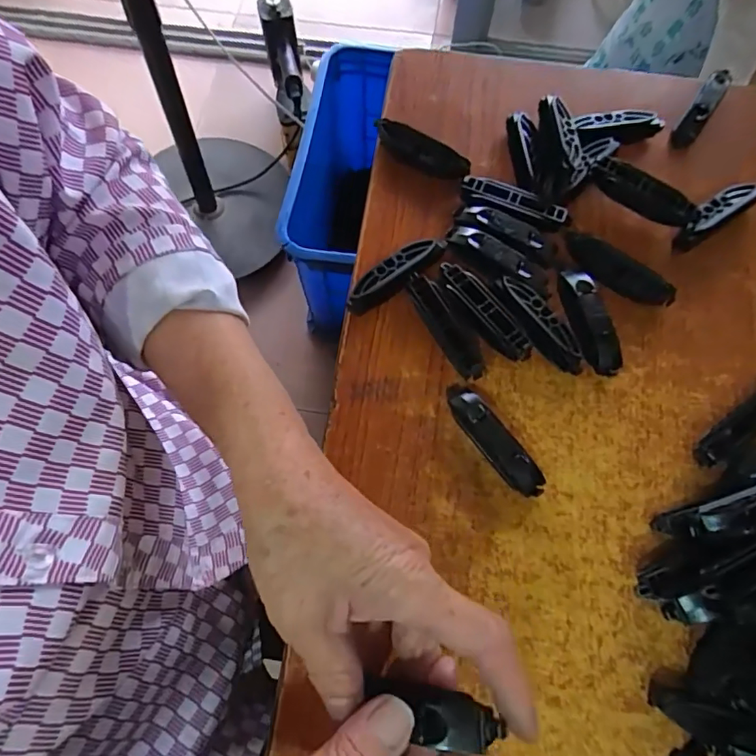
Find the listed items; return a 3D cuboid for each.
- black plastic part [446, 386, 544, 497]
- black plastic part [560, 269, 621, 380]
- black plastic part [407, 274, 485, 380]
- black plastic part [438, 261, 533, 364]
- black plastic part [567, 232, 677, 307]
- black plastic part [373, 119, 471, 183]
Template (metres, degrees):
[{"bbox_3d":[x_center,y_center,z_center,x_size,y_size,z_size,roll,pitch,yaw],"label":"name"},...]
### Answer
[{"bbox_3d":[0.071,0.038,0.317,0.020,0.019,0.083,-35,74,-11],"label":"black plastic part"},{"bbox_3d":[0.141,-0.038,0.341,0.021,0.021,0.074,-13,71,-4],"label":"black plastic part"},{"bbox_3d":[0.045,-0.033,0.339,0.021,0.022,0.076,-29,73,-9],"label":"black plastic part"},{"bbox_3d":[0.070,-0.043,0.343,0.023,0.019,0.080,-36,74,-11],"label":"black plastic part"},{"bbox_3d":[0.165,-0.073,0.352,0.079,0.018,0.020,37,75,12],"label":"black plastic part"},{"bbox_3d":[0.031,-0.172,0.390,0.078,0.023,0.021,31,73,11],"label":"black plastic part"}]

